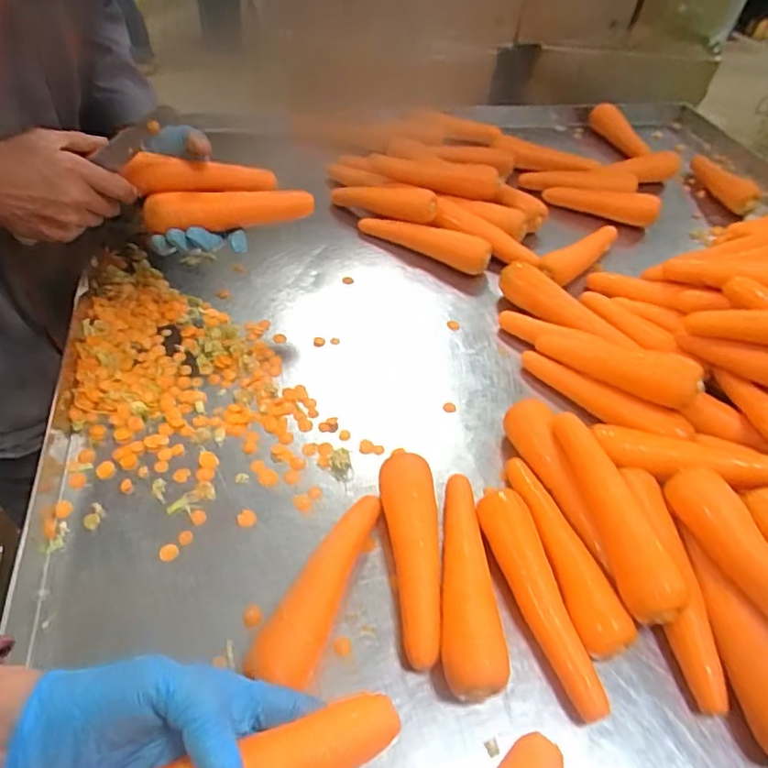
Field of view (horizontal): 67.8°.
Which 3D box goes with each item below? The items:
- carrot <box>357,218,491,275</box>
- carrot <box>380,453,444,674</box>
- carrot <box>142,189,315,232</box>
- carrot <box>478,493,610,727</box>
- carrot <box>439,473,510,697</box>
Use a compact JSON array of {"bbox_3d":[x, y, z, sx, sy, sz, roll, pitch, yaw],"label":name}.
[{"bbox_3d":[0.055,-0.203,0.809,0.191,0.035,0.041,17,49,10],"label":"carrot"},{"bbox_3d":[0.024,0.140,0.480,0.043,0.048,0.185,-3,48,-8],"label":"carrot"},{"bbox_3d":[-0.169,-0.194,0.632,0.178,0.032,0.033,-6,49,-11],"label":"carrot"},{"bbox_3d":[0.124,0.175,0.472,0.040,0.034,0.183,-8,49,-12],"label":"carrot"},{"bbox_3d":[0.067,0.161,0.468,0.053,0.041,0.180,0,48,-5],"label":"carrot"}]

